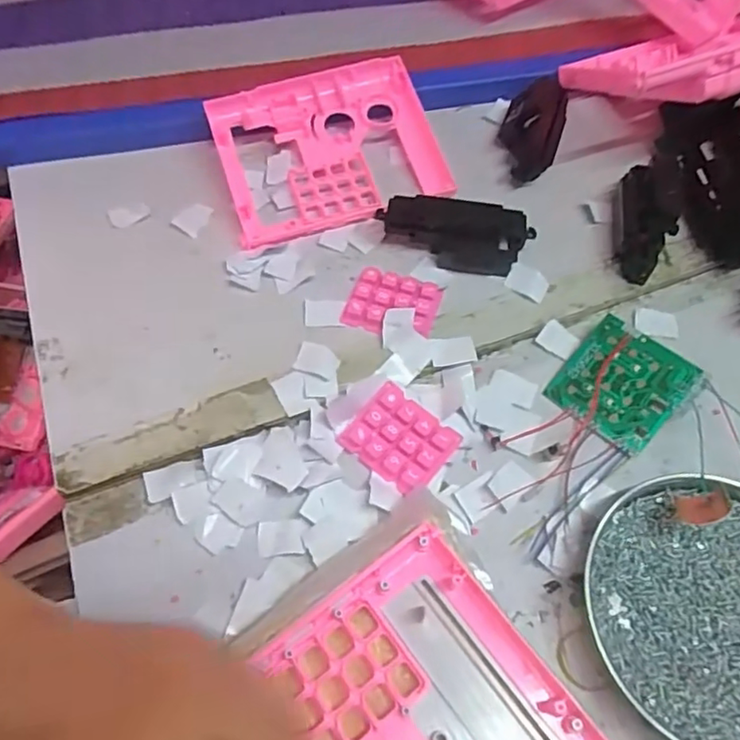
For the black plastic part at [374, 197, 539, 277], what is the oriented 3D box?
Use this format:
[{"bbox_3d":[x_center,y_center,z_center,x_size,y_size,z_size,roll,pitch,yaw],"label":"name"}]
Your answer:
[{"bbox_3d":[0.059,-0.095,0.416,0.102,0.032,0.037,8,61,5],"label":"black plastic part"}]

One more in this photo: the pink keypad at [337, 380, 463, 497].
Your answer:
[{"bbox_3d":[0.017,0.040,0.357,0.060,0.006,0.047,36,67,18],"label":"pink keypad"}]

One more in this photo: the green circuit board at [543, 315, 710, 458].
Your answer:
[{"bbox_3d":[0.161,0.009,0.378,0.071,0.015,0.070,40,70,20],"label":"green circuit board"}]

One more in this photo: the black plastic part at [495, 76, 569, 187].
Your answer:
[{"bbox_3d":[0.132,-0.200,0.482,0.047,0.035,0.109,16,62,9],"label":"black plastic part"}]

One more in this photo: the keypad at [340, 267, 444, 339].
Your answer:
[{"bbox_3d":[0.016,-0.044,0.402,0.058,0.008,0.047,16,62,9],"label":"keypad"}]

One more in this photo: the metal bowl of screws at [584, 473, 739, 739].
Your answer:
[{"bbox_3d":[0.183,0.124,0.309,0.128,0.025,0.133,0,61,0],"label":"metal bowl of screws"}]

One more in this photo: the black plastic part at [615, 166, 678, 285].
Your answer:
[{"bbox_3d":[0.200,-0.105,0.429,0.034,0.033,0.100,12,62,7],"label":"black plastic part"}]

